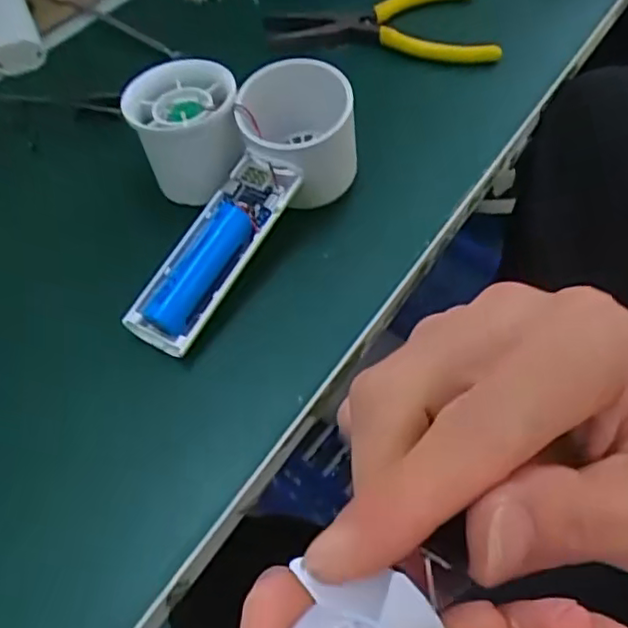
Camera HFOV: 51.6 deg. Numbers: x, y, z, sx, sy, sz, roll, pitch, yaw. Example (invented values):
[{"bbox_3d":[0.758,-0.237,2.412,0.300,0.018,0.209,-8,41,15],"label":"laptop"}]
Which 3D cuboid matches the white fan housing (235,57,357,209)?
[{"bbox_3d":[-0.008,-0.089,0.327,0.055,0.057,0.047,-7,54,-3],"label":"white fan housing"}]

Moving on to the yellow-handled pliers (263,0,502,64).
[{"bbox_3d":[0.046,-0.205,0.448,0.154,0.019,0.076,5,54,6],"label":"yellow-handled pliers"}]

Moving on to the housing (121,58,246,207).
[{"bbox_3d":[-0.066,-0.091,0.328,0.054,0.057,0.054,-7,54,-3],"label":"housing"}]

